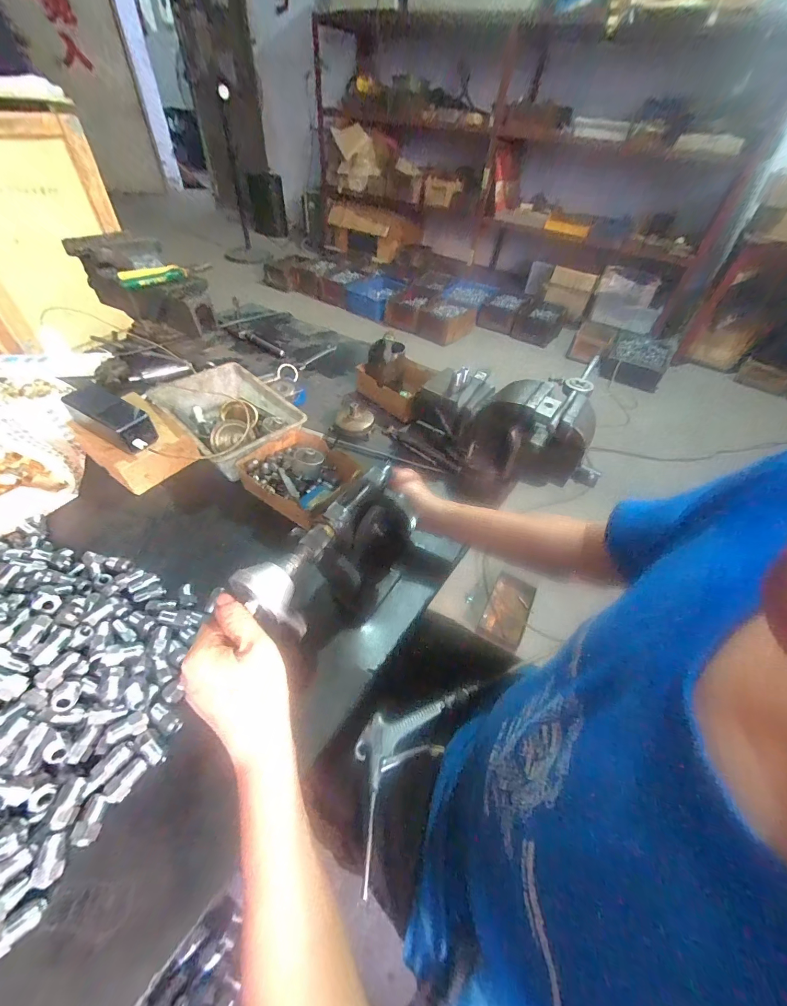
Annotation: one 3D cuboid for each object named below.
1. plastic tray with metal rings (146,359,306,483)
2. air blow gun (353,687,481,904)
[{"bbox_3d":[-0.300,-0.157,0.668,0.253,0.060,0.173,36,54,25],"label":"plastic tray with metal rings"},{"bbox_3d":[0.007,0.323,0.483,0.096,0.021,0.245,31,52,22],"label":"air blow gun"}]

